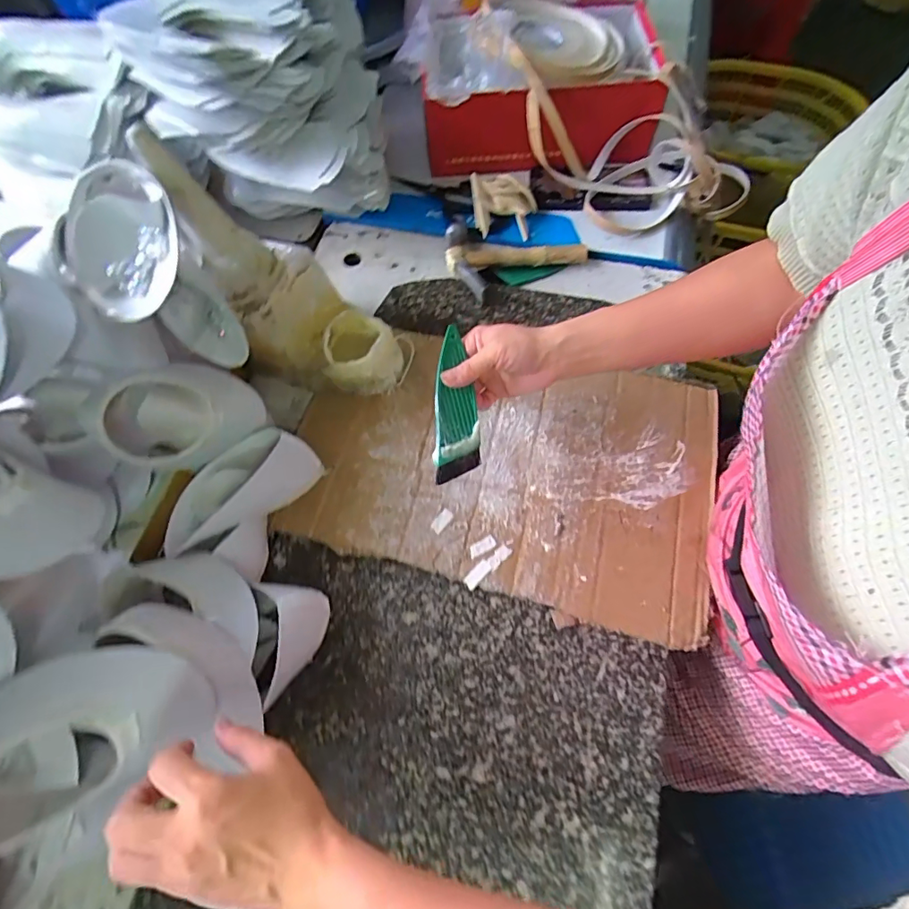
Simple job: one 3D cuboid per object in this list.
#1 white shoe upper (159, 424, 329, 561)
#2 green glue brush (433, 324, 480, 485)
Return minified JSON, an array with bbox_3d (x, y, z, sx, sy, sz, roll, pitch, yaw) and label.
[{"bbox_3d":[-0.218,0.032,0.495,0.162,0.068,0.090,-28,66,-10],"label":"white shoe upper"},{"bbox_3d":[0.003,-0.045,0.427,0.041,0.009,0.133,6,78,-26],"label":"green glue brush"}]

